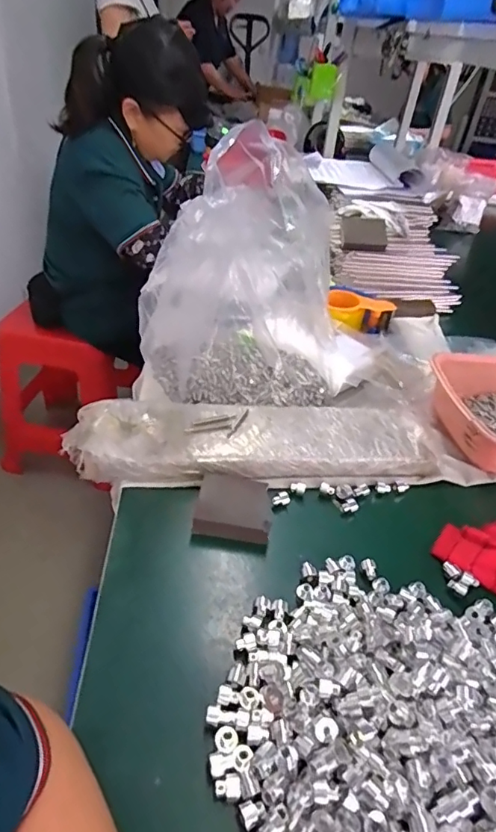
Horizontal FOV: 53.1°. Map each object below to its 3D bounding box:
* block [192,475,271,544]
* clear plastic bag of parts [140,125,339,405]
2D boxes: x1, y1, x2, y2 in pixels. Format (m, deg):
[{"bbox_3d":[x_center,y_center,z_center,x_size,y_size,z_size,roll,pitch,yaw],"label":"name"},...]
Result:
[{"bbox_3d":[-0.016,0.103,0.550,0.080,0.034,0.073,8,38,0],"label":"block"},{"bbox_3d":[0.000,-0.202,0.685,0.268,0.328,0.261,-5,40,-16],"label":"clear plastic bag of parts"}]

